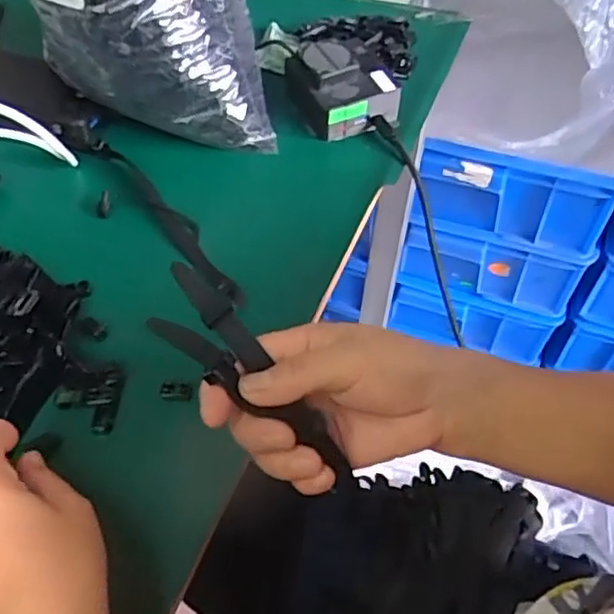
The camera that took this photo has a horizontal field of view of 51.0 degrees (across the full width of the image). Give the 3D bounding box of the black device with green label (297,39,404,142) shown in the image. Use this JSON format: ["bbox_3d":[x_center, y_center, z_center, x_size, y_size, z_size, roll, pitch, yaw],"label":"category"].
[{"bbox_3d":[0.033,-0.184,0.532,0.080,0.054,0.078,-19,56,-15],"label":"black device with green label"}]

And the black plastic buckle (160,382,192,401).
[{"bbox_3d":[-0.077,0.050,0.377,0.018,0.006,0.009,6,53,3],"label":"black plastic buckle"}]

